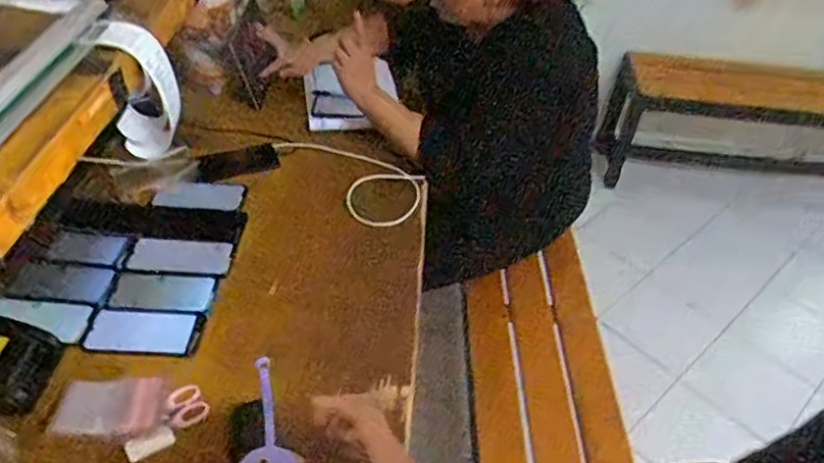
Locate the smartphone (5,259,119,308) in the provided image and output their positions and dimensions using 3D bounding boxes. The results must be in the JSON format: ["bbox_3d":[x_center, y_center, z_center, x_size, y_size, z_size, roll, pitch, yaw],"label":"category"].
[{"bbox_3d":[-0.541,0.078,0.975,0.139,0.005,0.075,11,49,-11],"label":"smartphone"}]

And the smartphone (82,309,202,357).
[{"bbox_3d":[-0.401,0.150,0.940,0.161,0.015,0.077,5,44,0],"label":"smartphone"}]

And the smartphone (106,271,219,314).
[{"bbox_3d":[-0.393,0.095,0.991,0.158,0.015,0.073,6,44,0],"label":"smartphone"}]

